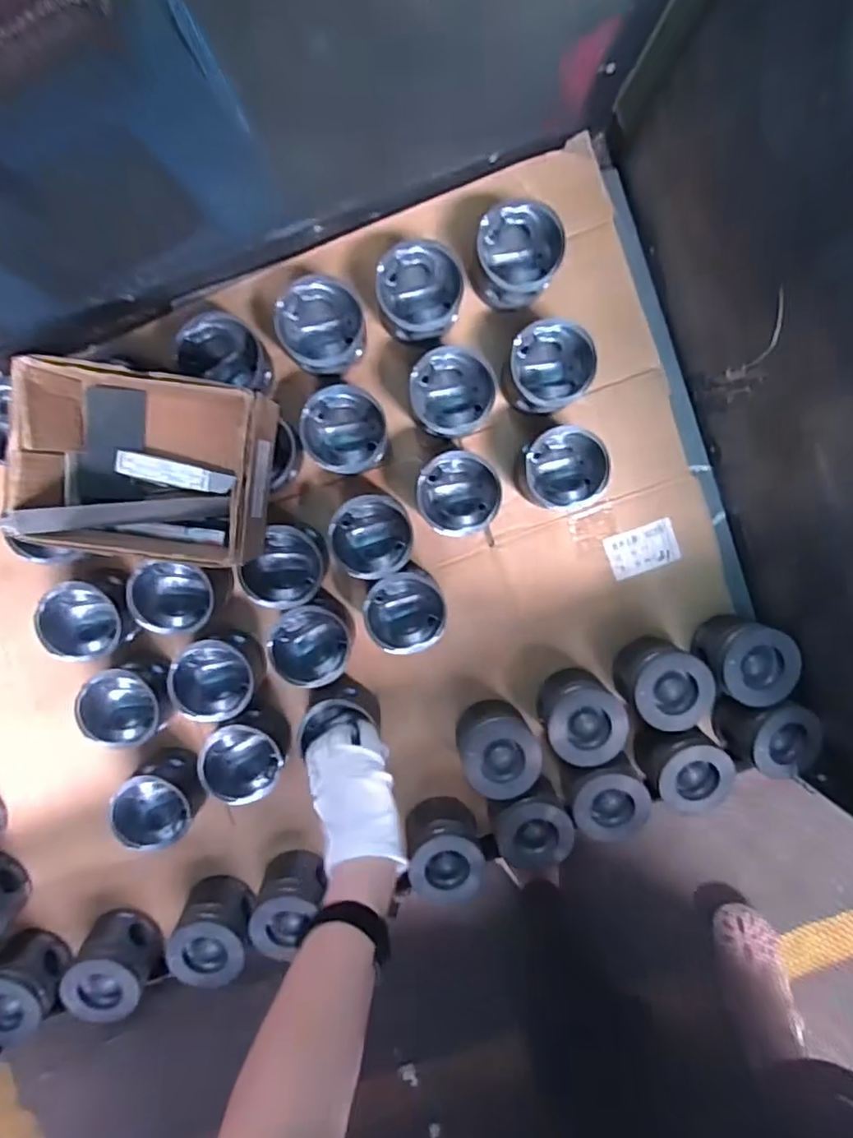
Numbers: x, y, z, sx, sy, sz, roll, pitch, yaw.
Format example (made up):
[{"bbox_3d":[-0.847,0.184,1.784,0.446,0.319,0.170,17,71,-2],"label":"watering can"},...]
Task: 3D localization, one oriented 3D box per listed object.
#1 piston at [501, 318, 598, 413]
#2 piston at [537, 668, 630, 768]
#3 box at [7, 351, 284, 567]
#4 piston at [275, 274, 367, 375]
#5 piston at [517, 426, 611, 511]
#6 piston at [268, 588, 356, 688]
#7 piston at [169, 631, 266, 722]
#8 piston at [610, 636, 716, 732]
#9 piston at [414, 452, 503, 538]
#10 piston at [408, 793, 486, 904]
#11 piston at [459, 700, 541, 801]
[{"bbox_3d":[0.126,-0.208,0.649,0.084,0.078,0.083,0,98,-2],"label":"piston"},{"bbox_3d":[0.175,0.166,0.696,0.084,0.080,0.088,0,98,-2],"label":"piston"},{"bbox_3d":[-0.249,-0.095,0.578,0.195,0.123,0.155,8,98,-3],"label":"box"},{"bbox_3d":[-0.106,-0.246,0.638,0.084,0.076,0.086,3,98,-2],"label":"piston"},{"bbox_3d":[0.142,-0.107,0.662,0.081,0.077,0.083,0,98,-2],"label":"piston"},{"bbox_3d":[-0.123,0.074,0.678,0.086,0.066,0.096,17,97,-4],"label":"piston"},{"bbox_3d":[-0.226,0.111,0.680,0.082,0.086,0.081,0,98,-2],"label":"piston"},{"bbox_3d":[0.265,0.128,0.698,0.091,0.081,0.087,36,96,-7],"label":"piston"},{"bbox_3d":[0.032,-0.080,0.656,0.082,0.071,0.081,0,98,-2],"label":"piston"},{"bbox_3d":[0.022,0.321,0.715,0.087,0.071,0.089,-10,99,0],"label":"piston"},{"bbox_3d":[0.078,0.201,0.699,0.086,0.075,0.081,0,98,-2],"label":"piston"}]

